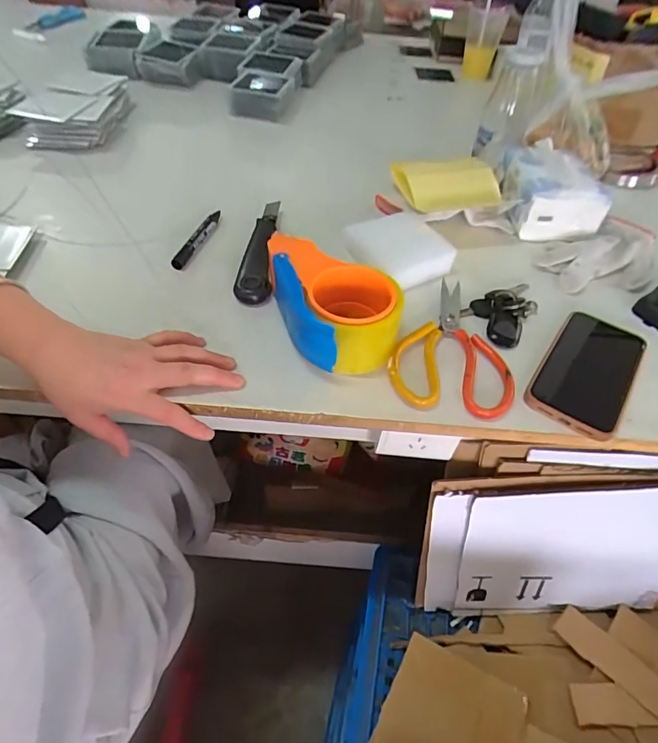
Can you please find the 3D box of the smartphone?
[{"bbox_3d":[0.247,-0.002,0.444,0.076,0.009,0.153,30,53,20],"label":"smartphone"}]

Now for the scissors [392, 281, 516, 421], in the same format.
[{"bbox_3d":[0.122,-0.033,0.464,0.114,0.017,0.179,10,49,5],"label":"scissors"}]

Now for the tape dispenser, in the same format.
[{"bbox_3d":[0.003,-0.070,0.459,0.099,0.065,0.156,-13,51,-15],"label":"tape dispenser"}]

